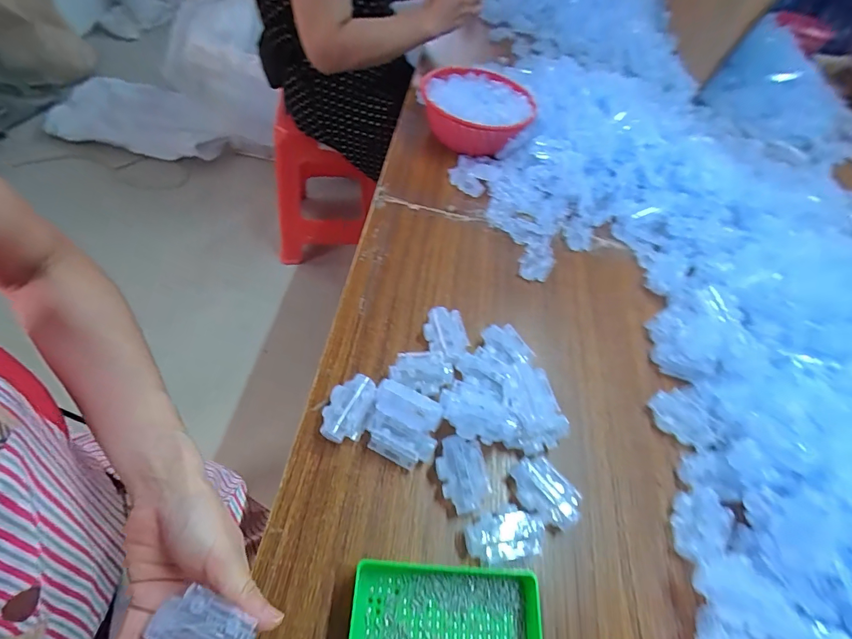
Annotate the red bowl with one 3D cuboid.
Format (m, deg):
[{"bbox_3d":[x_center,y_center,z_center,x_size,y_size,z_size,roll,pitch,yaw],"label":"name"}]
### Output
[{"bbox_3d":[0.093,-0.377,0.727,0.183,0.073,0.197,2,54,-3],"label":"red bowl"}]

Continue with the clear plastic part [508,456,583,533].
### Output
[{"bbox_3d":[0.115,0.170,0.392,0.069,0.029,0.042,40,59,18],"label":"clear plastic part"}]

